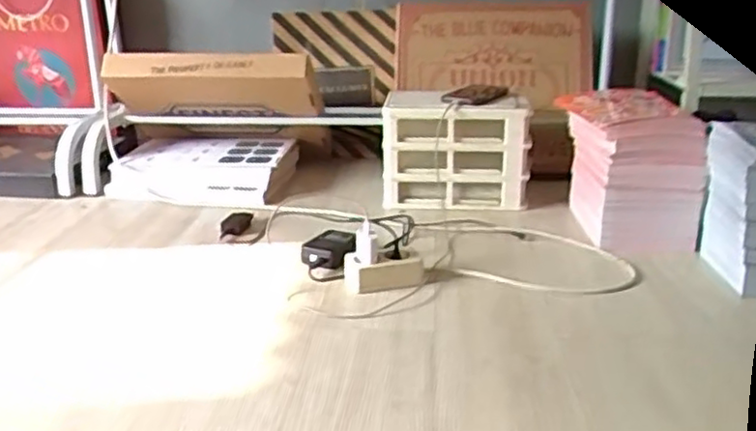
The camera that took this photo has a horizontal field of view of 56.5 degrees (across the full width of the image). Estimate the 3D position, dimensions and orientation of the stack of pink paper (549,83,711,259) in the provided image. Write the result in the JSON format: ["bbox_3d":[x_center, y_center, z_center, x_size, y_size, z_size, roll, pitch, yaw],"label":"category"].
[{"bbox_3d":[0.425,-0.079,1.204,0.189,0.222,0.257,0,19,0],"label":"stack of pink paper"}]

